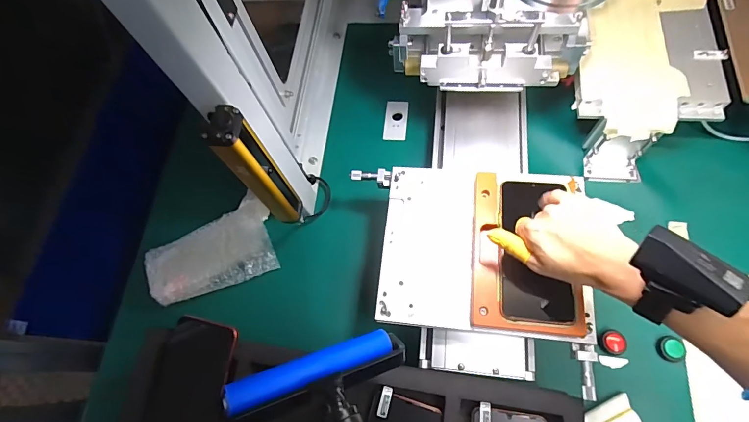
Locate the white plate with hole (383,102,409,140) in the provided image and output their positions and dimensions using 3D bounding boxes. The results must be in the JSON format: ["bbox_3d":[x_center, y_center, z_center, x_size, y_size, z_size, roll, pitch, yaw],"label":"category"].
[{"bbox_3d":[0.038,-0.158,0.683,0.039,0.006,0.078,5,68,5],"label":"white plate with hole"}]

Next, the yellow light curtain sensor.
[{"bbox_3d":[-0.118,-0.037,0.410,0.043,0.200,0.034,-37,70,-12],"label":"yellow light curtain sensor"}]

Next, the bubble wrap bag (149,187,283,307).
[{"bbox_3d":[-0.254,0.069,0.607,0.189,0.034,0.119,-24,68,-7],"label":"bubble wrap bag"}]

